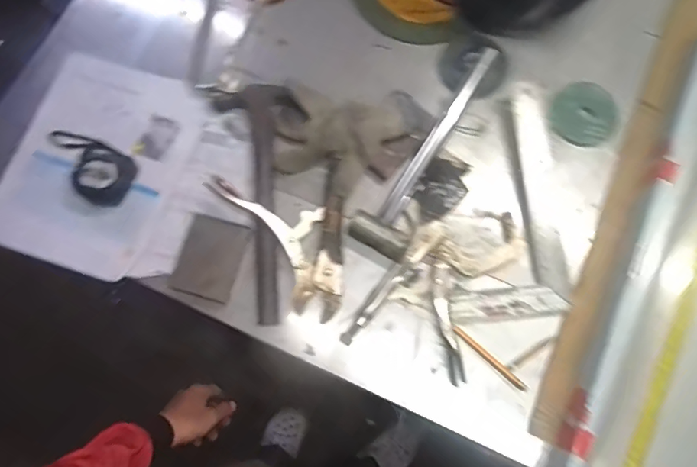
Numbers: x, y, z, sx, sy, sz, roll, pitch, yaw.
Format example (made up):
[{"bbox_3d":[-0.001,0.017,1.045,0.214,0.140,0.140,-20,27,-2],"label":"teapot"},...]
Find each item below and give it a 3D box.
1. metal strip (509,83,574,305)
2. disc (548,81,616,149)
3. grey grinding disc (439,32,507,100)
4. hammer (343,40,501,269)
[{"bbox_3d":[0.241,-0.057,0.609,0.051,0.032,0.276,-8,78,-2],"label":"metal strip"},{"bbox_3d":[0.322,-0.163,0.653,0.084,0.011,0.091,0,75,2],"label":"disc"},{"bbox_3d":[0.174,-0.232,0.664,0.088,0.012,0.092,0,75,2],"label":"grey grinding disc"},{"bbox_3d":[0.119,-0.104,0.608,0.074,0.033,0.309,36,80,7],"label":"hammer"}]

